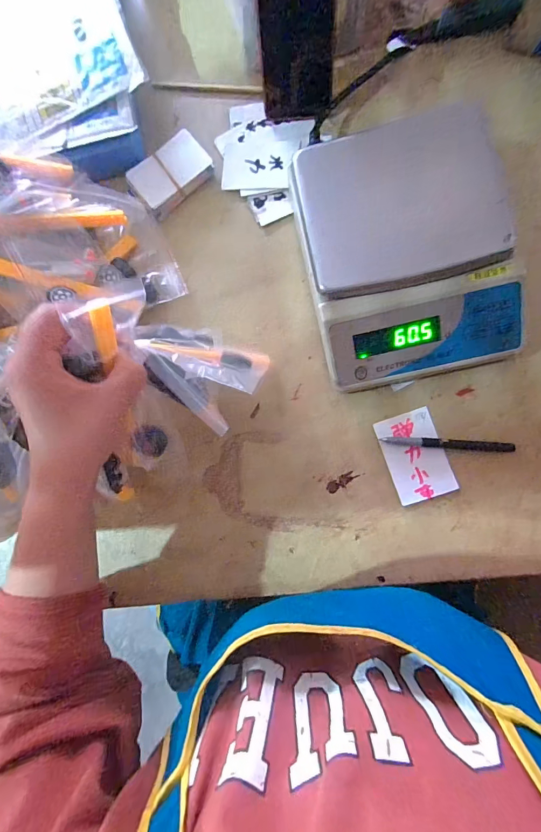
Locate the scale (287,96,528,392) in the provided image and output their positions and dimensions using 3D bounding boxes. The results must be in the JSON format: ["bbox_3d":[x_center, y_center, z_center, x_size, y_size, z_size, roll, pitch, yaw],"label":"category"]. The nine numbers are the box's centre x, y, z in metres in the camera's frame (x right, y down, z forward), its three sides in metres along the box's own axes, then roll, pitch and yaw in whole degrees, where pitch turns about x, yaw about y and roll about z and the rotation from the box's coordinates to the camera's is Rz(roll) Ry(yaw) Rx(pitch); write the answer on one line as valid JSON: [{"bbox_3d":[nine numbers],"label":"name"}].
[{"bbox_3d":[0.129,-0.162,0.368,0.188,0.086,0.246,-12,82,5],"label":"scale"}]

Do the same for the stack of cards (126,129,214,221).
[{"bbox_3d":[-0.120,-0.289,0.444,0.096,0.024,0.064,-41,81,1],"label":"stack of cards"}]

